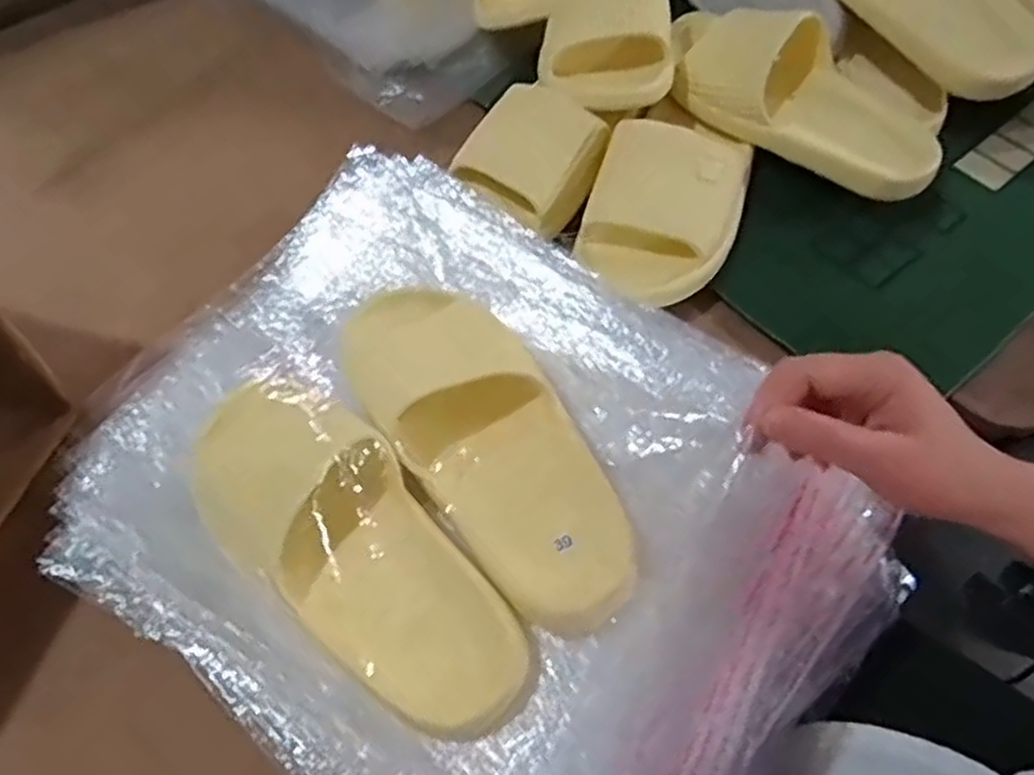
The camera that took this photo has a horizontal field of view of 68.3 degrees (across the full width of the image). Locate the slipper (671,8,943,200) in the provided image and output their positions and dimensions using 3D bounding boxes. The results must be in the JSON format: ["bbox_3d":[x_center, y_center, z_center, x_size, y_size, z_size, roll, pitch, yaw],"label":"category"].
[{"bbox_3d":[0.220,-0.235,0.601,0.250,0.064,0.101,34,68,20],"label":"slipper"}]

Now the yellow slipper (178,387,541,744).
[{"bbox_3d":[-0.090,0.085,0.420,0.233,0.057,0.096,34,68,20],"label":"yellow slipper"}]

